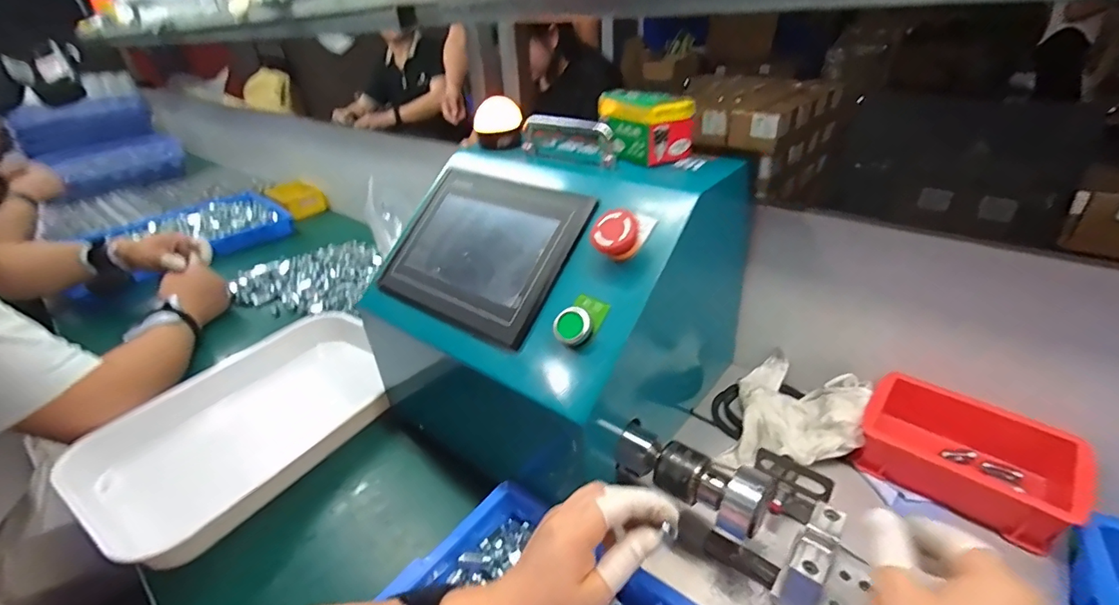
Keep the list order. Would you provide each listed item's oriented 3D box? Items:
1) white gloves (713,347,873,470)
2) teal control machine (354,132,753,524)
[{"bbox_3d":[0.239,0.105,0.500,0.113,0.045,0.159,12,36,25],"label":"white gloves"},{"bbox_3d":[-0.005,-0.007,0.539,0.301,0.271,0.297,22,41,36],"label":"teal control machine"}]

